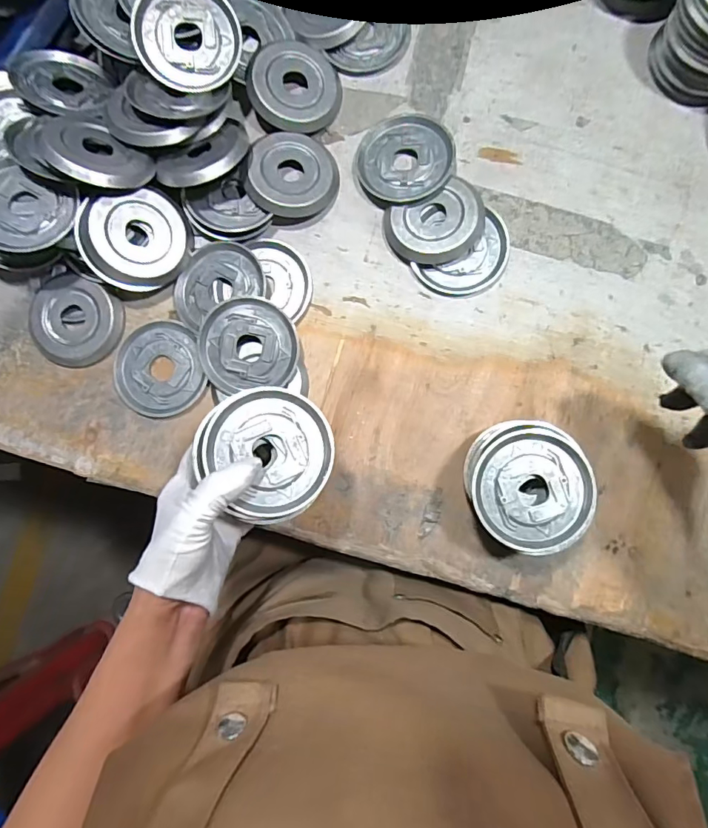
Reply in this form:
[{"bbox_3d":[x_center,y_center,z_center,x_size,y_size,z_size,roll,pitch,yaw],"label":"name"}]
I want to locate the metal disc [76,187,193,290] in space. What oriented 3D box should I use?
[{"bbox_3d":[-0.184,-0.147,0.405,0.086,0.013,0.077,-16,99,-26],"label":"metal disc"}]

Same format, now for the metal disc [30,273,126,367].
[{"bbox_3d":[-0.249,-0.082,0.428,0.084,0.014,0.075,22,85,4],"label":"metal disc"}]

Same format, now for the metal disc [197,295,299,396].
[{"bbox_3d":[-0.090,-0.058,0.409,0.083,0.008,0.081,0,95,1],"label":"metal disc"}]

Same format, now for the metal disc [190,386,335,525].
[{"bbox_3d":[-0.060,0.025,0.325,0.087,0.016,0.086,0,83,2],"label":"metal disc"}]

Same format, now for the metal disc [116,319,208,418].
[{"bbox_3d":[-0.172,-0.040,0.423,0.077,0.006,0.084,0,83,2],"label":"metal disc"}]

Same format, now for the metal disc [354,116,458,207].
[{"bbox_3d":[0.045,-0.226,0.425,0.086,0.014,0.085,0,83,2],"label":"metal disc"}]

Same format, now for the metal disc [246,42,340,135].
[{"bbox_3d":[-0.052,-0.291,0.430,0.081,0.008,0.073,29,86,-14],"label":"metal disc"}]

